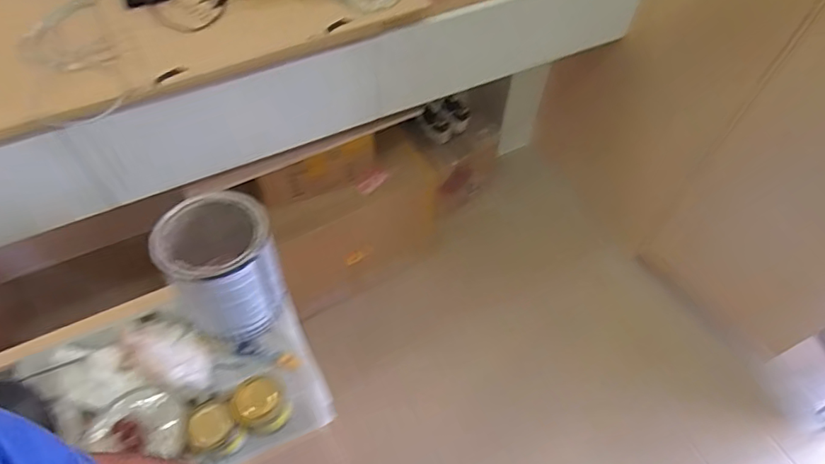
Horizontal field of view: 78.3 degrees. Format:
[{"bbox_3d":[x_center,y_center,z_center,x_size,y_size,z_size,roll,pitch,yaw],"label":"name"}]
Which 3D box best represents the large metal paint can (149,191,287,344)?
[{"bbox_3d":[-0.306,0.064,0.840,0.166,0.225,0.167,1,55,-1],"label":"large metal paint can"}]

